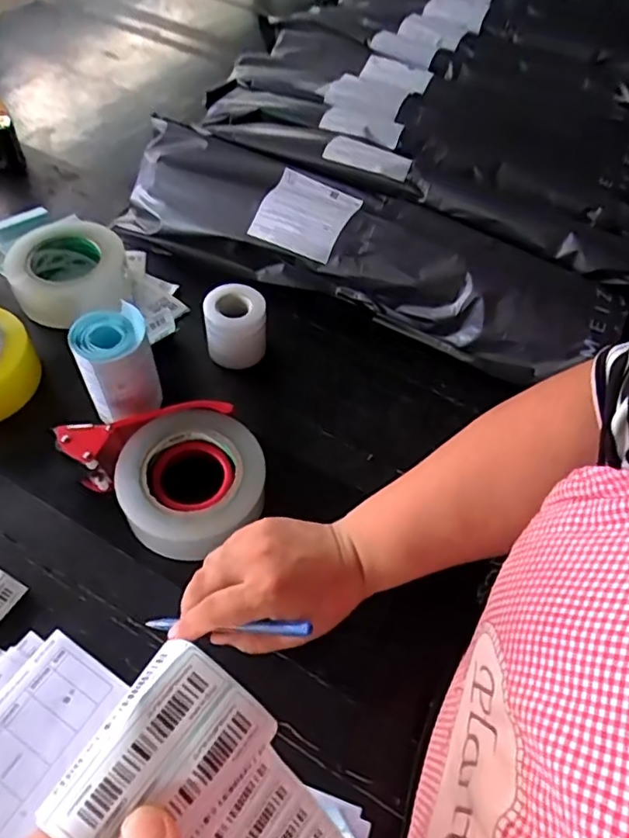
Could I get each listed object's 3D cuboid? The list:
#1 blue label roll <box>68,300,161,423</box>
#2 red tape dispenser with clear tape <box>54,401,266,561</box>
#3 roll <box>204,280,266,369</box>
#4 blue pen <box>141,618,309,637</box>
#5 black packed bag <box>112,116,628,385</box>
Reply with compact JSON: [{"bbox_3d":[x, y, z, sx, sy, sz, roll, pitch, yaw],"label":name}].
[{"bbox_3d":[-0.179,-0.046,0.543,0.064,0.095,0.066,2,53,-3],"label":"blue label roll"},{"bbox_3d":[-0.118,0.047,0.519,0.124,0.063,0.160,-37,64,-27],"label":"red tape dispenser with clear tape"},{"bbox_3d":[-0.080,-0.094,0.606,0.059,0.064,0.056,2,53,-3],"label":"roll"},{"bbox_3d":[-0.063,0.143,0.406,0.128,0.009,0.007,-6,49,24],"label":"blue pen"},{"bbox_3d":[0.047,-0.189,0.663,0.557,0.097,0.115,23,55,12],"label":"black packed bag"}]

